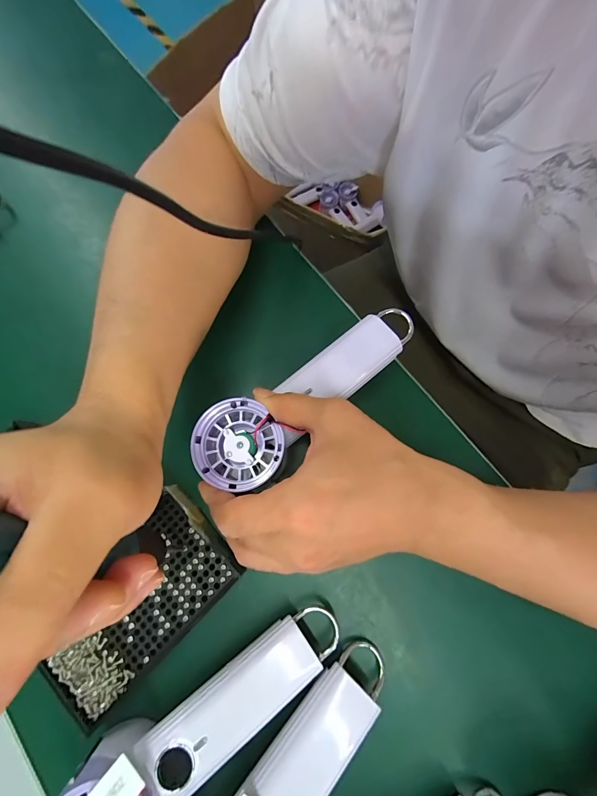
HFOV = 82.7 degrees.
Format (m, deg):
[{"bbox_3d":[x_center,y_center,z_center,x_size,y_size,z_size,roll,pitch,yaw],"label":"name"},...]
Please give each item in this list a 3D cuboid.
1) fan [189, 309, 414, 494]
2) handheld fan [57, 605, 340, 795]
[{"bbox_3d":[0.012,-0.004,0.245,0.188,0.027,0.059,-34,79,-12],"label":"fan"},{"bbox_3d":[-0.057,0.208,0.213,0.197,0.055,0.062,-31,78,-21],"label":"handheld fan"}]

